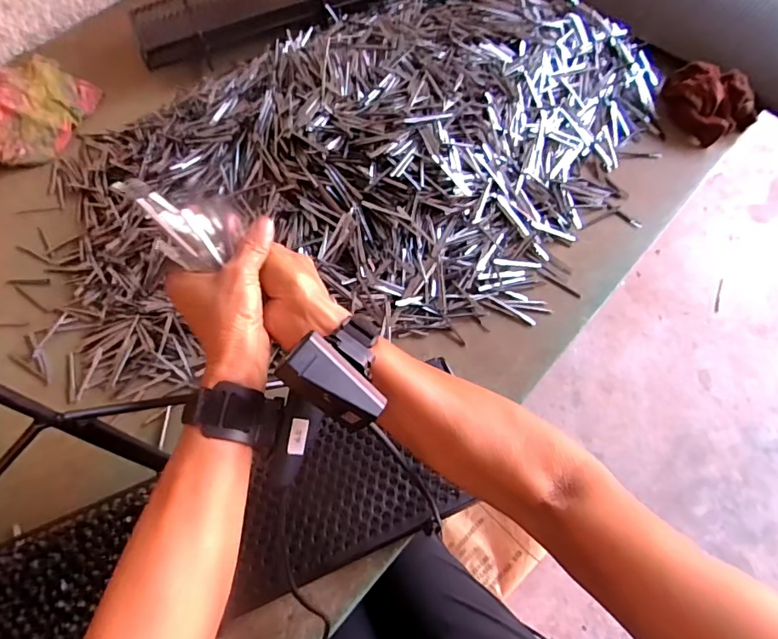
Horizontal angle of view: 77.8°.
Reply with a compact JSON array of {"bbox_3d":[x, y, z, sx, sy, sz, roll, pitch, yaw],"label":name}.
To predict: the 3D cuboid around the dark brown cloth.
[{"bbox_3d":[0.470,-0.329,0.723,0.091,0.062,0.135,-27,65,-11],"label":"dark brown cloth"}]

